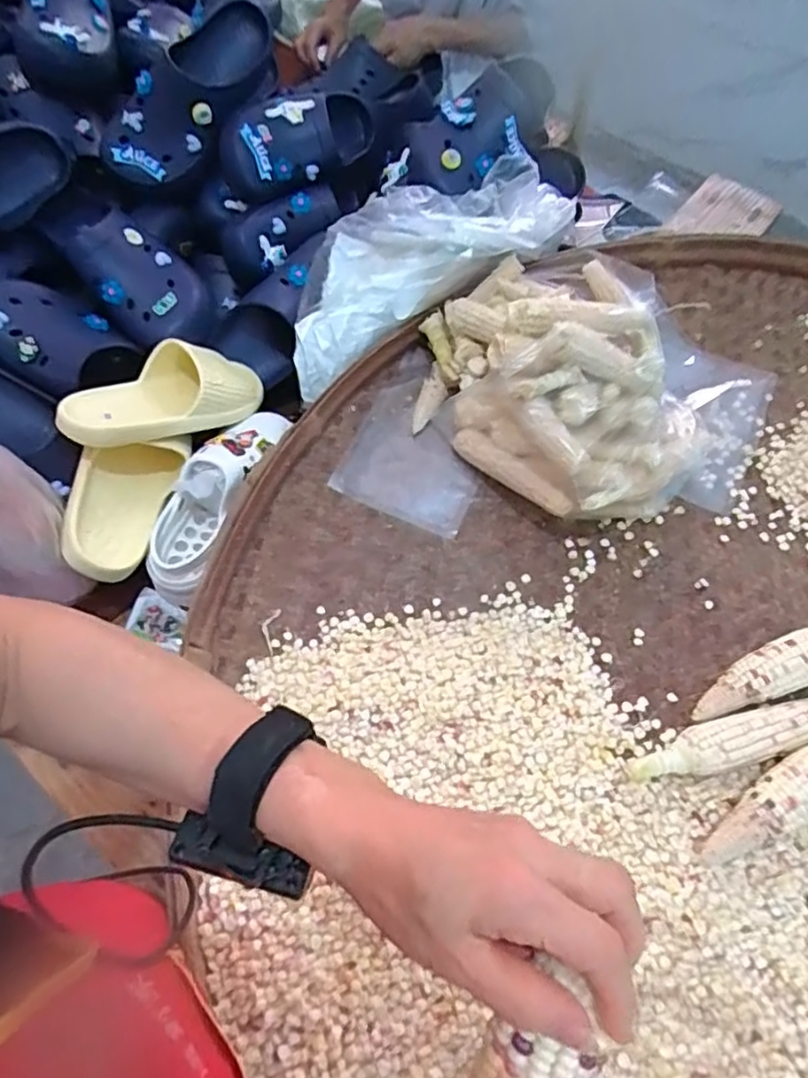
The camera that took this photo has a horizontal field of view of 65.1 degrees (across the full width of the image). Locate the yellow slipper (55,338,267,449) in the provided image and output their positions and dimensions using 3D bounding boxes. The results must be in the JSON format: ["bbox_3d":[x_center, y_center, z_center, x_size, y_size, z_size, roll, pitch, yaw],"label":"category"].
[{"bbox_3d":[-0.262,-0.164,0.705,0.094,0.060,0.237,40,47,20],"label":"yellow slipper"}]

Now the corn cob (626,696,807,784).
[{"bbox_3d":[0.324,0.183,0.587,0.246,0.035,0.044,-13,60,-6],"label":"corn cob"}]

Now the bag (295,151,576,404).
[{"bbox_3d":[0.036,-0.338,0.807,0.415,0.161,0.130,-25,66,-13],"label":"bag"}]

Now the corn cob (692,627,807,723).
[{"bbox_3d":[0.386,0.120,0.620,0.242,0.050,0.050,-18,60,-9],"label":"corn cob"}]

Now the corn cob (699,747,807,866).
[{"bbox_3d":[0.367,0.213,0.561,0.257,0.046,0.052,-21,61,-11],"label":"corn cob"}]

